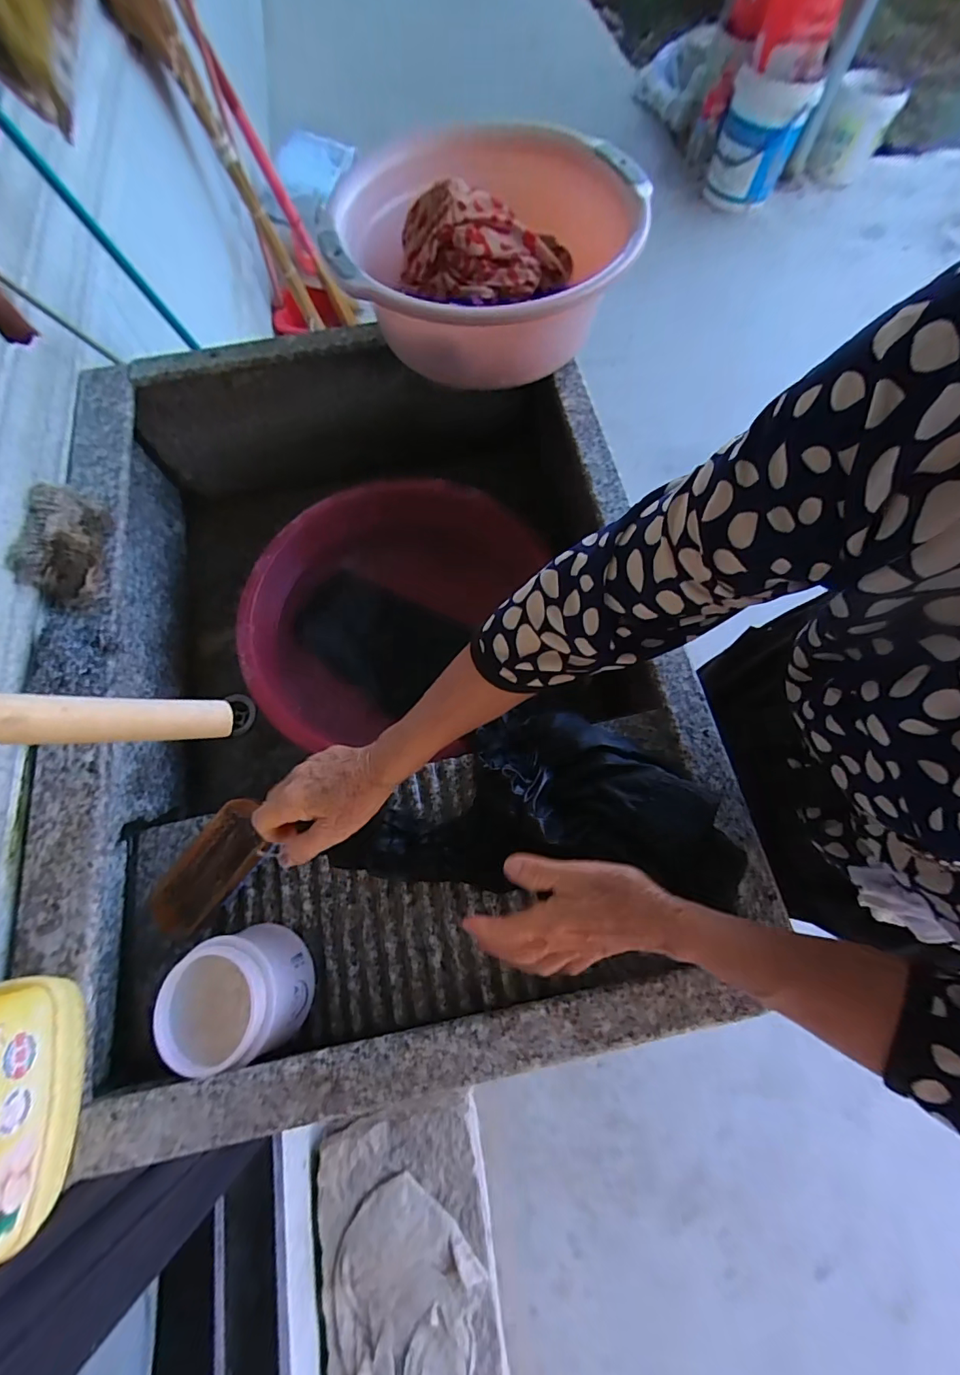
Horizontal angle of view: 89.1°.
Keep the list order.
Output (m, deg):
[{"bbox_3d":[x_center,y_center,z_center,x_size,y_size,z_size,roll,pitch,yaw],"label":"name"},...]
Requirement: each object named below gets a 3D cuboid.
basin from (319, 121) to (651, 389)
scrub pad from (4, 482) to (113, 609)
[{"bbox_3d":[0.017,-0.474,0.548,0.334,0.129,0.334,0,69,0],"label":"basin"},{"bbox_3d":[-0.404,-0.139,0.475,0.054,0.050,0.120,-9,70,-3],"label":"scrub pad"}]

